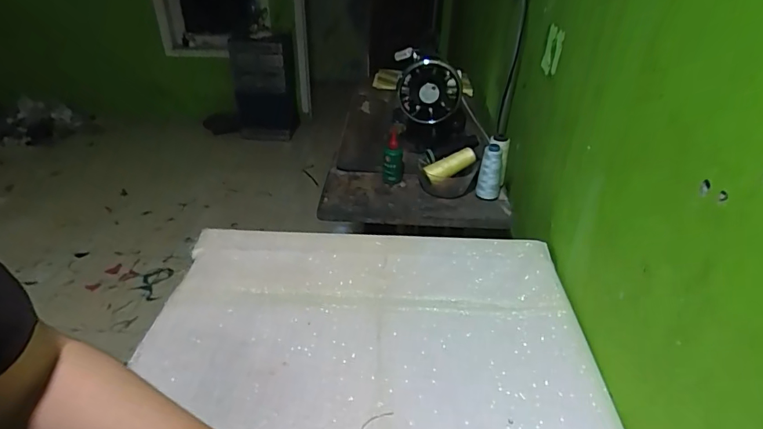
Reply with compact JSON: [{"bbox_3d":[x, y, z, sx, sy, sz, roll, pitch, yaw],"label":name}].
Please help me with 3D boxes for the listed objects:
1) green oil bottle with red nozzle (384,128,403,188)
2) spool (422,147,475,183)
[{"bbox_3d":[0.024,-0.121,0.965,0.040,0.120,0.031,2,33,2],"label":"green oil bottle with red nozzle"},{"bbox_3d":[0.143,-0.102,0.941,0.112,0.038,0.030,-26,38,-6],"label":"spool"}]

